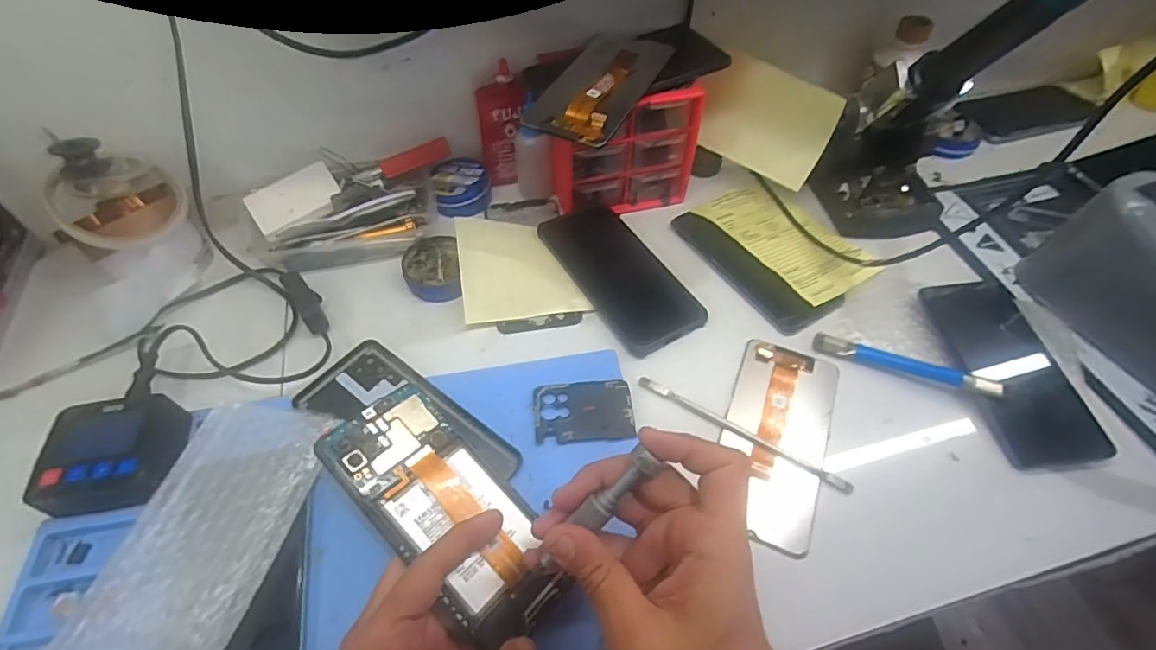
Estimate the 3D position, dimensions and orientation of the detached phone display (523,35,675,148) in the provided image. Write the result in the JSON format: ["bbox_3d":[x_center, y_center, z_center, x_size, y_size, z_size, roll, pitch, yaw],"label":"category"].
[{"bbox_3d":[0.021,-0.199,0.447,0.074,0.011,0.154,19,56,13],"label":"detached phone display"}]

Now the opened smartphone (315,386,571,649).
[{"bbox_3d":[-0.075,0.106,0.319,0.153,0.008,0.071,45,50,13],"label":"opened smartphone"}]

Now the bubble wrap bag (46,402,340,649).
[{"bbox_3d":[-0.220,0.125,0.332,0.089,0.025,0.166,6,53,4],"label":"bubble wrap bag"}]

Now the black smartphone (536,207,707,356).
[{"bbox_3d":[0.037,-0.049,0.487,0.080,0.008,0.166,-27,58,-19],"label":"black smartphone"}]

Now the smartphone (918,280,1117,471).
[{"bbox_3d":[0.337,0.032,0.428,0.082,0.015,0.157,-2,53,-2],"label":"smartphone"}]

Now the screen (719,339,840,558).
[{"bbox_3d":[0.144,0.077,0.398,0.071,0.006,0.158,19,55,14],"label":"screen"}]

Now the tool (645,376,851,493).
[{"bbox_3d":[0.117,0.076,0.399,0.160,0.004,0.010,27,57,19],"label":"tool"}]

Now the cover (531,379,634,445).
[{"bbox_3d":[0.005,0.063,0.400,0.071,0.004,0.046,-5,54,-4],"label":"cover"}]

